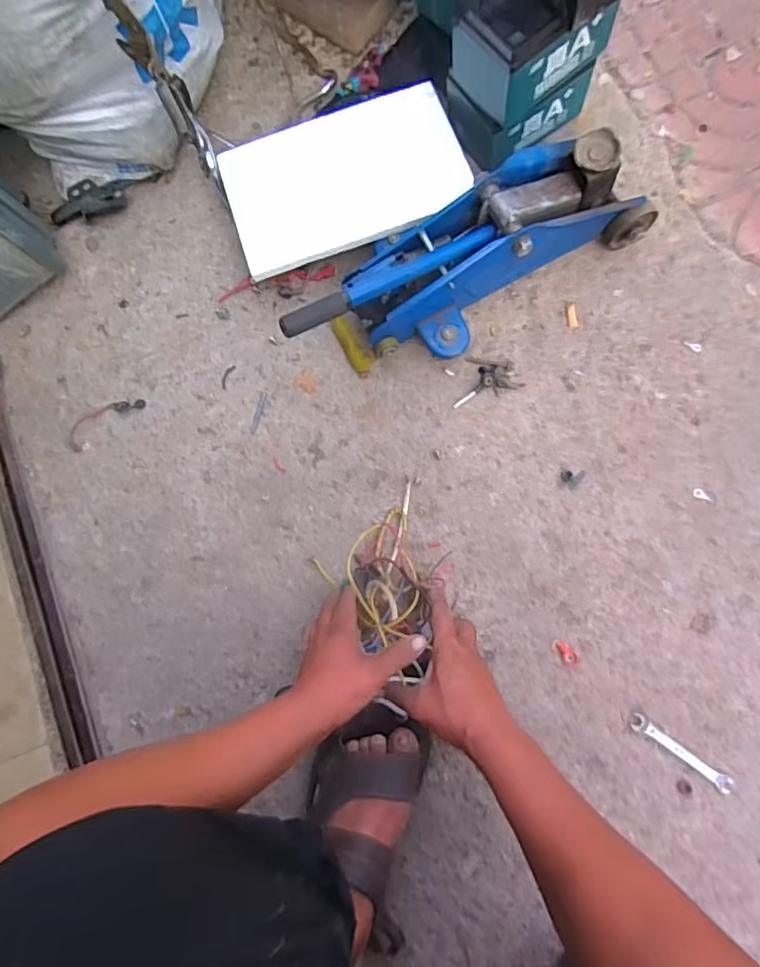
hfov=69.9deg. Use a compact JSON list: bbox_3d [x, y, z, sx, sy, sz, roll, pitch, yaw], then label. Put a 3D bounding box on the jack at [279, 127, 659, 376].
[{"bbox_3d":[0.104,-0.251,0.621,0.418,0.163,0.129,-33,79,3],"label":"jack"}]

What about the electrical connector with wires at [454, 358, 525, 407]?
[{"bbox_3d":[0.131,-0.135,0.685,0.085,0.009,0.054,-15,81,1],"label":"electrical connector with wires"}]

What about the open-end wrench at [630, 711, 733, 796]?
[{"bbox_3d":[0.334,0.299,0.602,0.117,0.008,0.018,35,85,8],"label":"open-end wrench"}]

